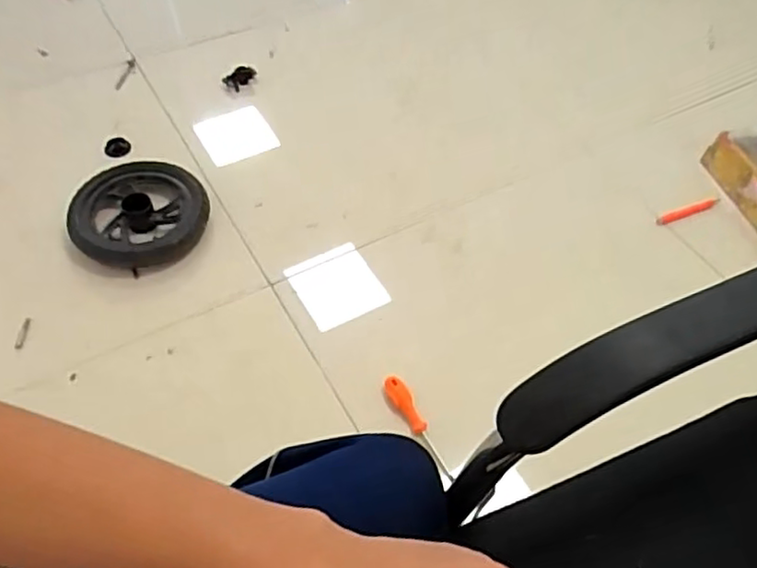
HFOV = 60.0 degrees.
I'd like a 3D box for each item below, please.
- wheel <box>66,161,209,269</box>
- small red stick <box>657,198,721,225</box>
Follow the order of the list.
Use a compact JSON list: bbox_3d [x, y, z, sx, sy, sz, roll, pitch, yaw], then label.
[{"bbox_3d":[-0.480,-0.140,1.327,0.268,0.087,0.255,9,54,4],"label":"wheel"},{"bbox_3d":[0.680,-0.160,1.445,0.160,0.025,0.017,-18,56,-15],"label":"small red stick"}]

